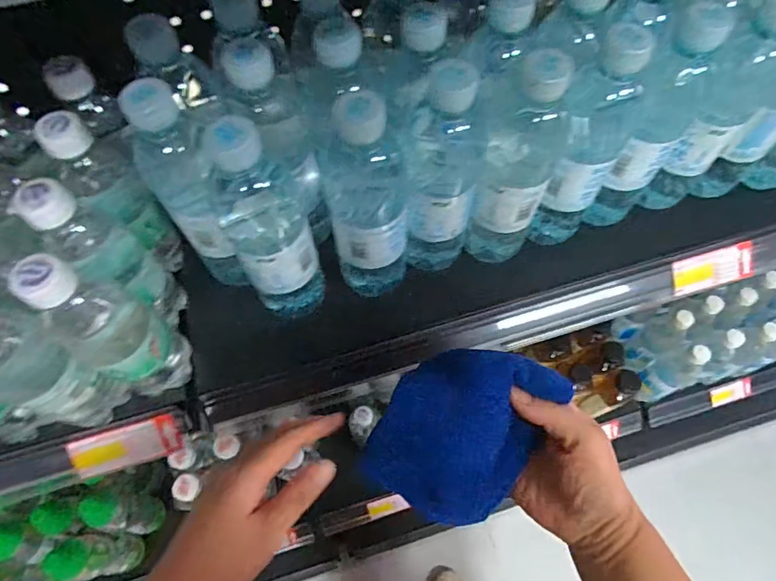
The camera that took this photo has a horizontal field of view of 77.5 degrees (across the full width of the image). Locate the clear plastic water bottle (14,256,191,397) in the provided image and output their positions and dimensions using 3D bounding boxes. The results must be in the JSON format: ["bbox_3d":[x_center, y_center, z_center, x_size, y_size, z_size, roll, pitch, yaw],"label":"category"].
[{"bbox_3d":[-0.209,0.034,0.372,0.052,0.188,0.065,28,67,15],"label":"clear plastic water bottle"}]

